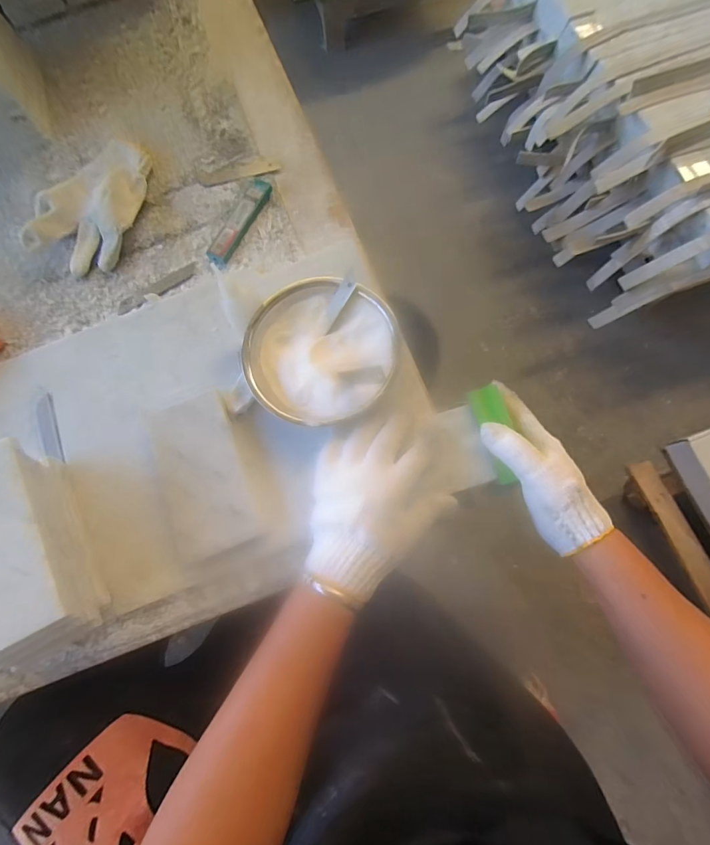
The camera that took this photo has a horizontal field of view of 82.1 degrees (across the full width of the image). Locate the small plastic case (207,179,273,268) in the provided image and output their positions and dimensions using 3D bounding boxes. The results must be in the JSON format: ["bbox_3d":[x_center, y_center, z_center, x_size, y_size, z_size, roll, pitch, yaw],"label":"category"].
[{"bbox_3d":[-0.137,-0.237,0.480,0.032,0.010,0.119,27,79,8],"label":"small plastic case"}]

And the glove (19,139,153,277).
[{"bbox_3d":[-0.316,-0.265,0.482,0.131,0.038,0.175,2,76,2],"label":"glove"}]

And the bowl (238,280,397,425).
[{"bbox_3d":[-0.032,-0.068,0.407,0.139,0.047,0.145,0,76,2],"label":"bowl"}]

